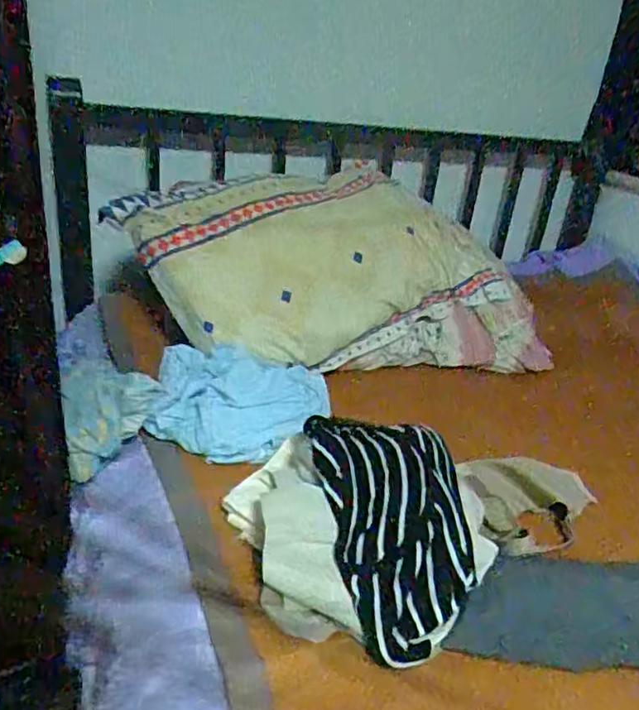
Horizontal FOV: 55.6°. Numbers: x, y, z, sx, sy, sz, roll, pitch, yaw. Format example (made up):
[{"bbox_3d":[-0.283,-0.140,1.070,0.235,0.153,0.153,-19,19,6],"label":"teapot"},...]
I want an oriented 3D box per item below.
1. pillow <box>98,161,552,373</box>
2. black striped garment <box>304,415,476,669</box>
[{"bbox_3d":[0.067,-0.140,1.075,0.737,0.313,0.230,-7,30,-26],"label":"pillow"},{"bbox_3d":[0.089,0.184,0.669,0.164,0.060,0.277,-7,60,-6],"label":"black striped garment"}]

